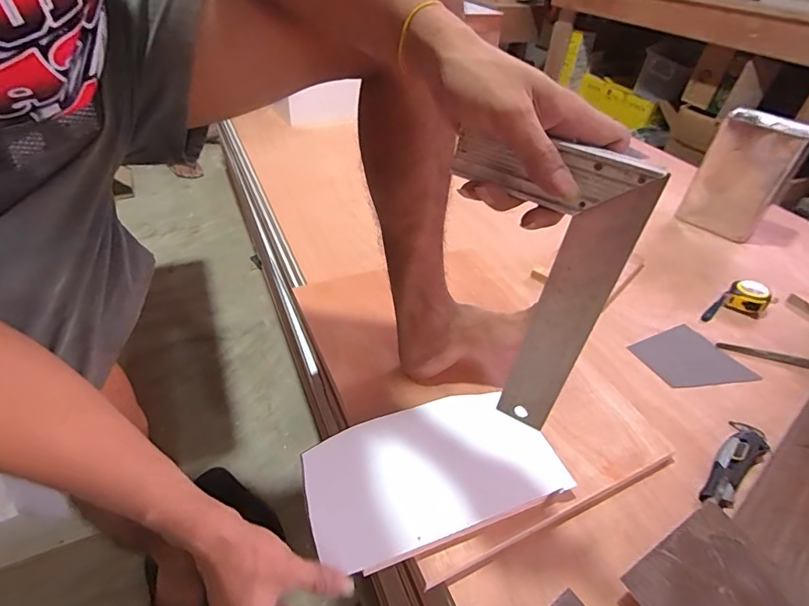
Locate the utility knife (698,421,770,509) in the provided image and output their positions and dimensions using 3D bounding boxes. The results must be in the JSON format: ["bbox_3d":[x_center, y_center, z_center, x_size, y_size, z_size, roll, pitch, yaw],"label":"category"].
[{"bbox_3d":[0.422,0.203,0.570,0.043,0.024,0.153,34,47,29],"label":"utility knife"}]

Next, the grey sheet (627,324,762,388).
[{"bbox_3d":[0.453,0.092,0.717,0.144,0.009,0.129,-13,43,-21],"label":"grey sheet"}]

